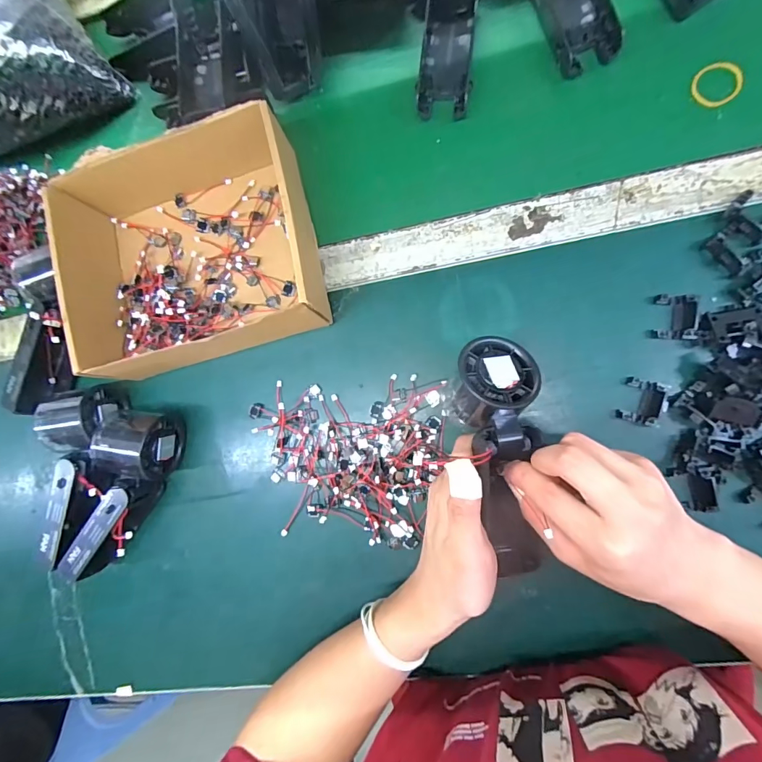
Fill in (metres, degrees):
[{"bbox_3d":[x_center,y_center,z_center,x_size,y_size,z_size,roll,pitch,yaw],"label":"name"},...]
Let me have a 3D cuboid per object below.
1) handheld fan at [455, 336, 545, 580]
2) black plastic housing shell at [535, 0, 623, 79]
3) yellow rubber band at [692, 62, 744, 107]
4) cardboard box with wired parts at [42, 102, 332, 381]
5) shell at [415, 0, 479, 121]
[{"bbox_3d":[0.087,0.055,0.291,0.058,0.044,0.169,-7,94,9],"label":"handheld fan"},{"bbox_3d":[0.160,-0.317,0.357,0.047,0.031,0.112,-17,86,9],"label":"black plastic housing shell"},{"bbox_3d":[0.274,-0.243,0.345,0.038,0.007,0.035,-1,85,8],"label":"yellow rubber band"},{"bbox_3d":[-0.167,-0.112,0.377,0.212,0.072,0.183,-15,86,9],"label":"cardboard box with wired parts"},{"bbox_3d":[0.059,-0.292,0.373,0.045,0.026,0.116,5,89,10],"label":"shell"}]

